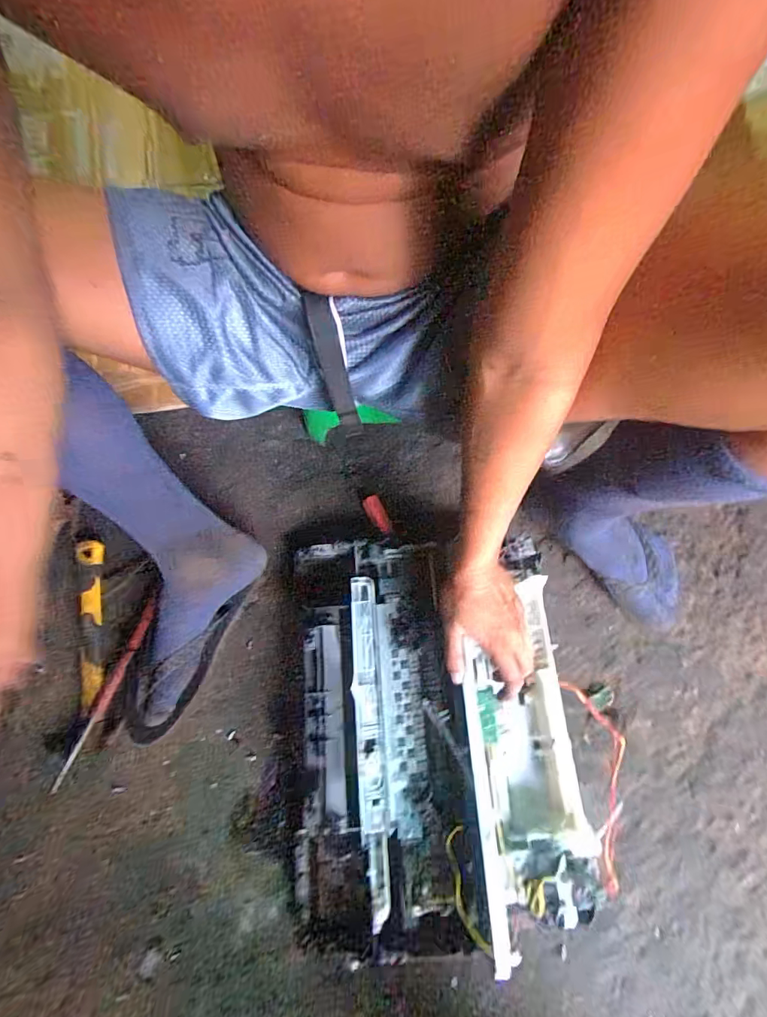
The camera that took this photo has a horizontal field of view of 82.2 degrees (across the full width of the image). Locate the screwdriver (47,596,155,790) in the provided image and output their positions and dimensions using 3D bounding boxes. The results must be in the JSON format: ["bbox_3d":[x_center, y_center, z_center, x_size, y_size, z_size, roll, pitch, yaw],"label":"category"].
[{"bbox_3d":[-0.353,0.231,0.566,0.022,0.022,0.232,18,70,10],"label":"screwdriver"}]

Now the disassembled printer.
[{"bbox_3d":[0.059,0.243,0.507,0.321,0.113,0.427,-3,67,-2],"label":"disassembled printer"}]

